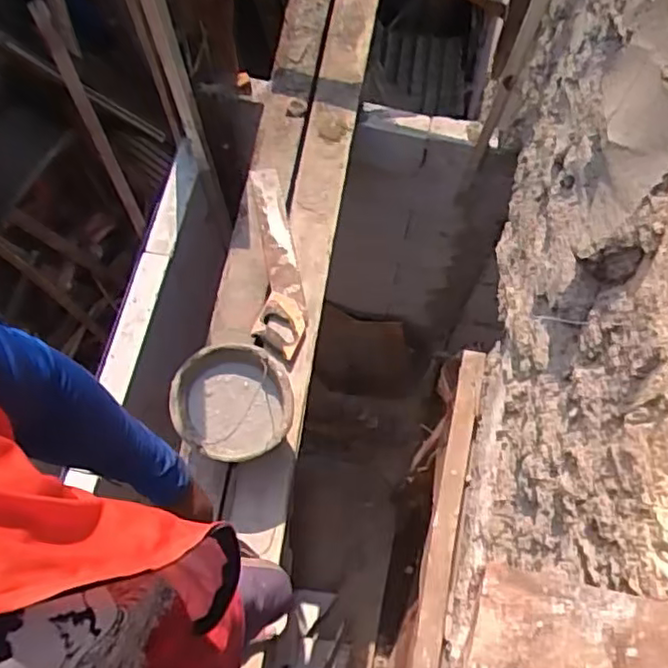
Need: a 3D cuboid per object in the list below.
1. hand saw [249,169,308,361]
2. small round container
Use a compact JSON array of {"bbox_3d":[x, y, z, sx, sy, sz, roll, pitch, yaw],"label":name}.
[{"bbox_3d":[-0.149,-0.181,1.610,0.126,0.033,0.513,-7,70,-3],"label":"hand saw"},{"bbox_3d":[-0.213,0.146,1.370,0.245,0.096,0.227,0,70,0],"label":"small round container"}]

